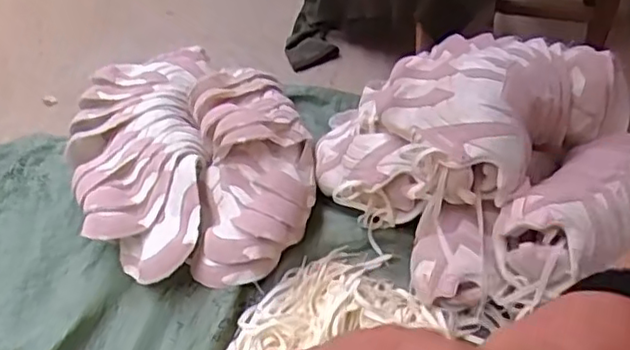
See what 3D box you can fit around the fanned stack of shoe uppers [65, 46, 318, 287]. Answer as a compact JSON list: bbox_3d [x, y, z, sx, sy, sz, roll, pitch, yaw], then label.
[{"bbox_3d":[-0.184,-0.024,1.000,0.352,0.166,0.405,-13,47,-18],"label":"fanned stack of shoe uppers"}]

